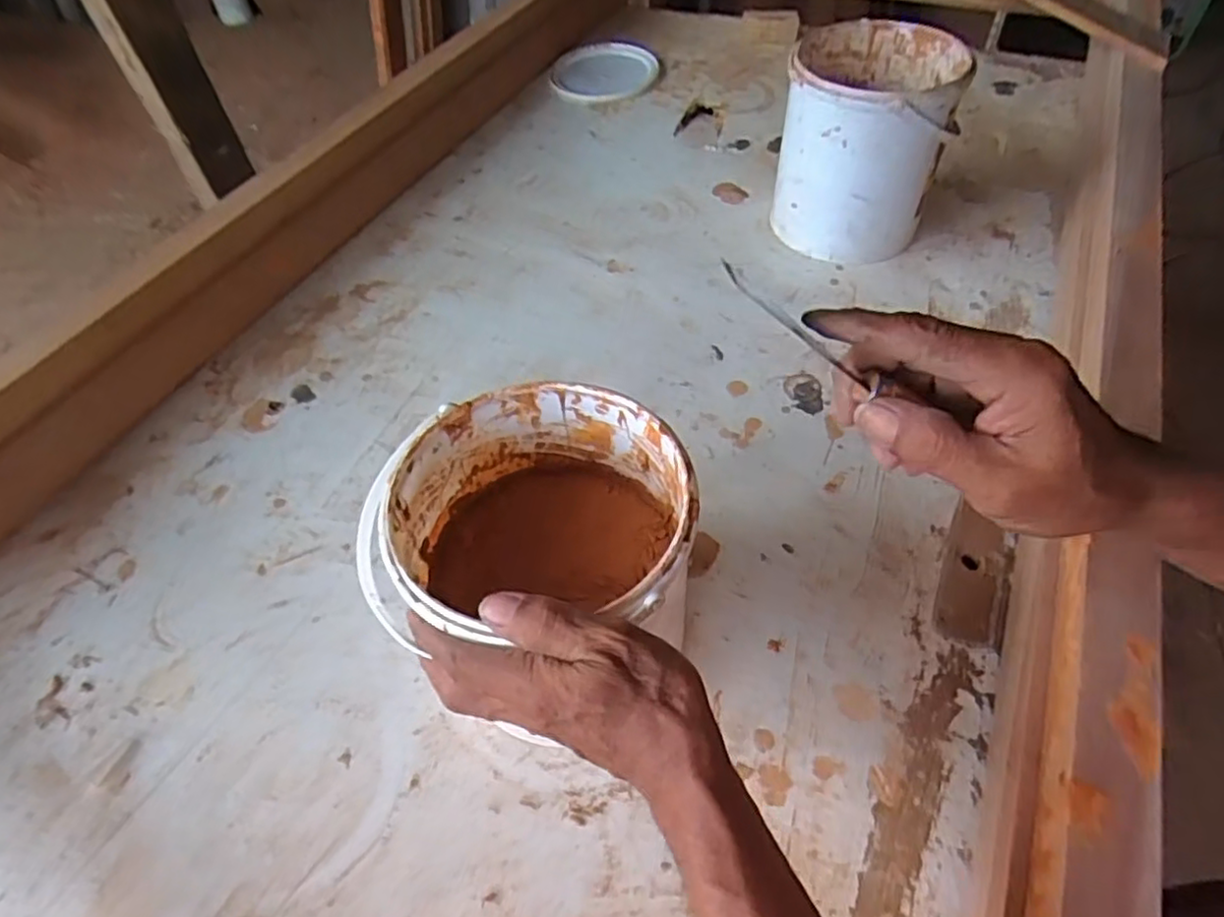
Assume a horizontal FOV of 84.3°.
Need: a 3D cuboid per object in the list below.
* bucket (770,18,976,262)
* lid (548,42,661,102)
[{"bbox_3d":[0.283,-0.363,0.778,0.165,0.195,0.194,9,53,11],"label":"bucket"},{"bbox_3d":[-0.021,-0.640,1.122,0.158,0.029,0.169,-2,52,3],"label":"lid"}]

